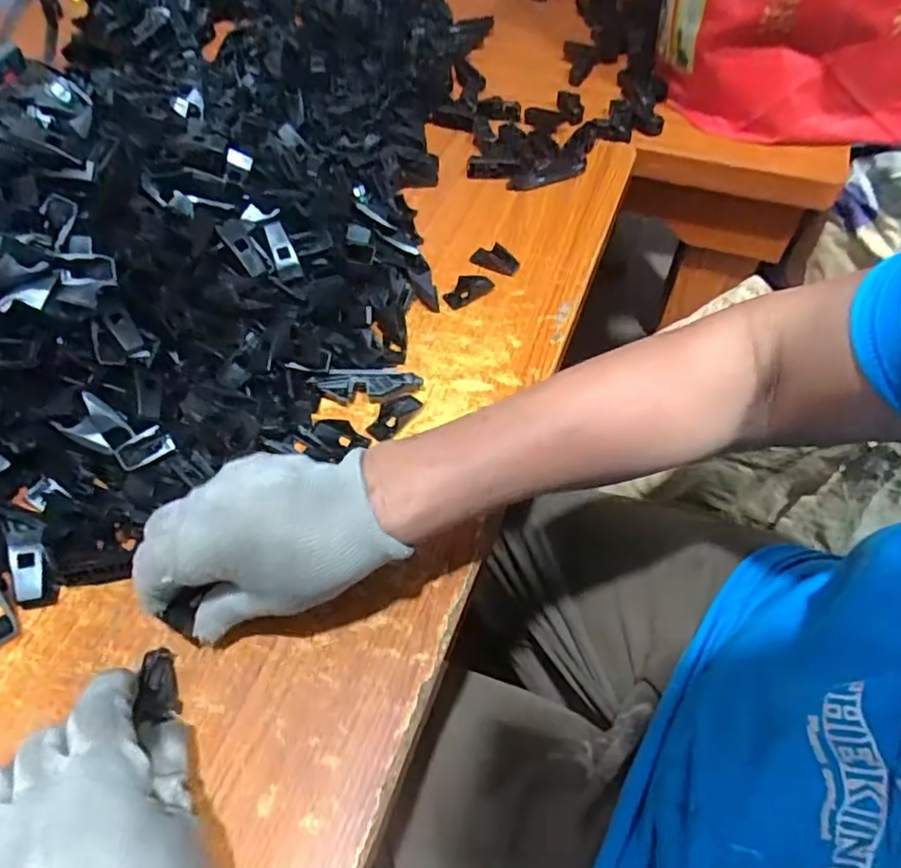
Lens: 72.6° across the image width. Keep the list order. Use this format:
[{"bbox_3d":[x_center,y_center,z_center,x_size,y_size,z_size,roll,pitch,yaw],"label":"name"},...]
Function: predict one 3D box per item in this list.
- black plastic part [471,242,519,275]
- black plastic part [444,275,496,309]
[{"bbox_3d":[0.038,-0.151,0.524,0.042,0.017,0.021,26,58,18],"label":"black plastic part"},{"bbox_3d":[0.015,-0.121,0.503,0.042,0.011,0.020,-36,61,-23],"label":"black plastic part"}]

